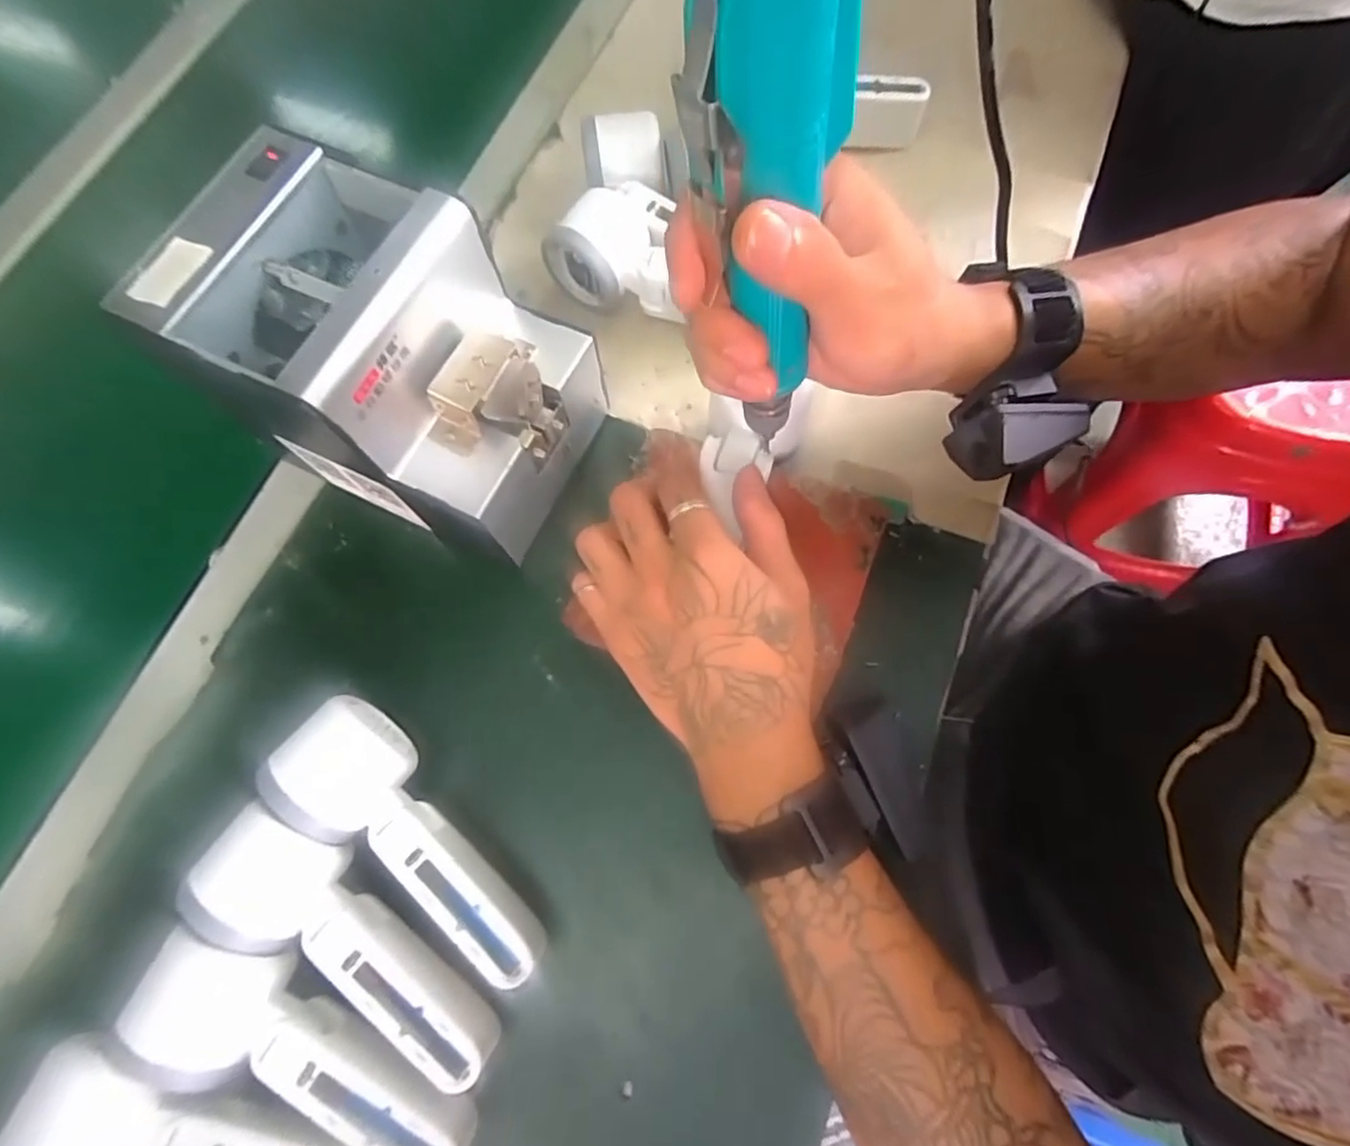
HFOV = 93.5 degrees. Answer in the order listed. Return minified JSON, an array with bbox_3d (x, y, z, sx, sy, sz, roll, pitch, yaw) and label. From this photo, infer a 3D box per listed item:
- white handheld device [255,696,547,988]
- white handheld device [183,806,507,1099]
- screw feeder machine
[{"bbox_3d":[-0.127,0.133,0.318,0.163,0.048,0.058,37,77,13],"label":"white handheld device"},{"bbox_3d":[-0.152,0.176,0.302,0.165,0.046,0.054,32,76,12],"label":"white handheld device"},{"bbox_3d":[-0.146,-0.110,0.349,0.171,0.144,0.119,24,75,10],"label":"screw feeder machine"}]

